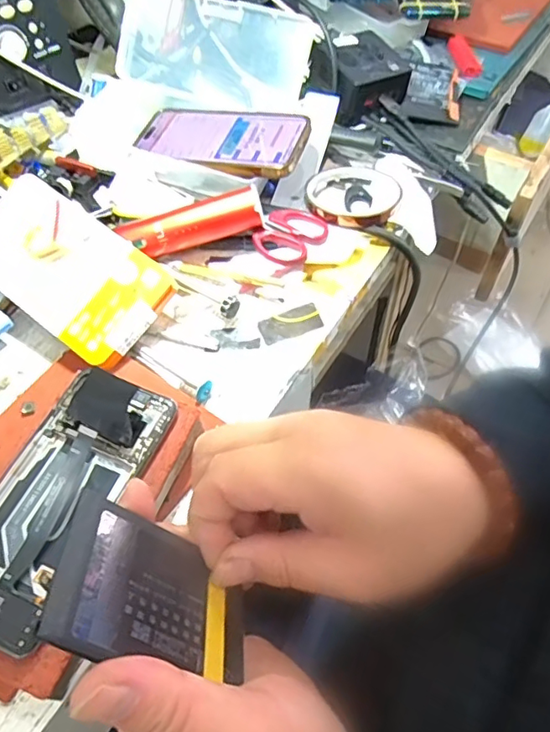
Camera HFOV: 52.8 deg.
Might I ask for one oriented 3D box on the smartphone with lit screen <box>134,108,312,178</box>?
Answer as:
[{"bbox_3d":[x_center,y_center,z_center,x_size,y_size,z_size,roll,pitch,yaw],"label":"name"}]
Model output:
[{"bbox_3d":[-0.052,-0.210,0.510,0.165,0.012,0.082,11,57,17],"label":"smartphone with lit screen"}]

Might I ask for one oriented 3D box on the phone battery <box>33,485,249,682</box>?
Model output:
[{"bbox_3d":[-0.045,0.090,0.216,0.084,0.004,0.061,36,24,-23],"label":"phone battery"}]

